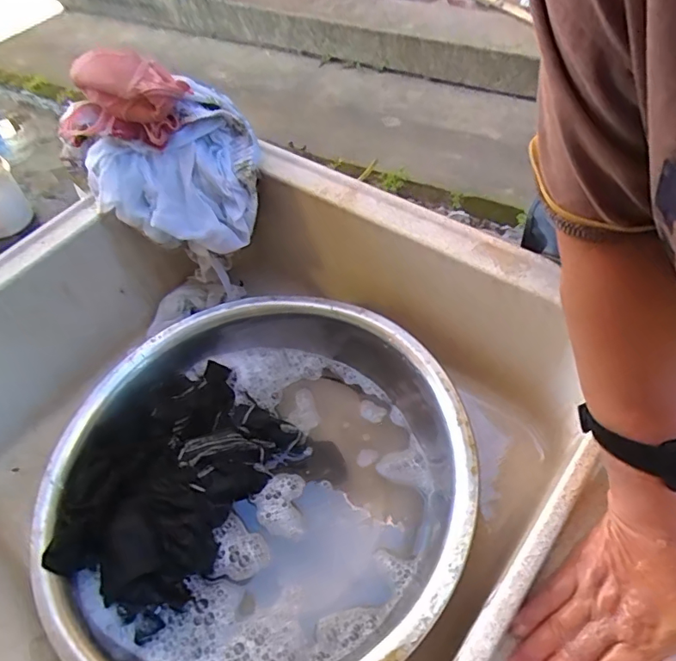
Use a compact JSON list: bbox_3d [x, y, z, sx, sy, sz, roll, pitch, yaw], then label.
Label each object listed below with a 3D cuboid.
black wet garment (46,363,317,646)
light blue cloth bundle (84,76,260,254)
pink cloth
[{"bbox_3d":[-0.174,0.139,0.523,0.189,0.061,0.247,27,59,22],"label":"black wet garment"},{"bbox_3d":[-0.177,-0.169,0.570,0.180,0.120,0.122,-22,54,-13],"label":"light blue cloth bundle"},{"bbox_3d":[-0.231,-0.253,0.543,0.147,0.075,0.095,1,52,5],"label":"pink cloth"}]

